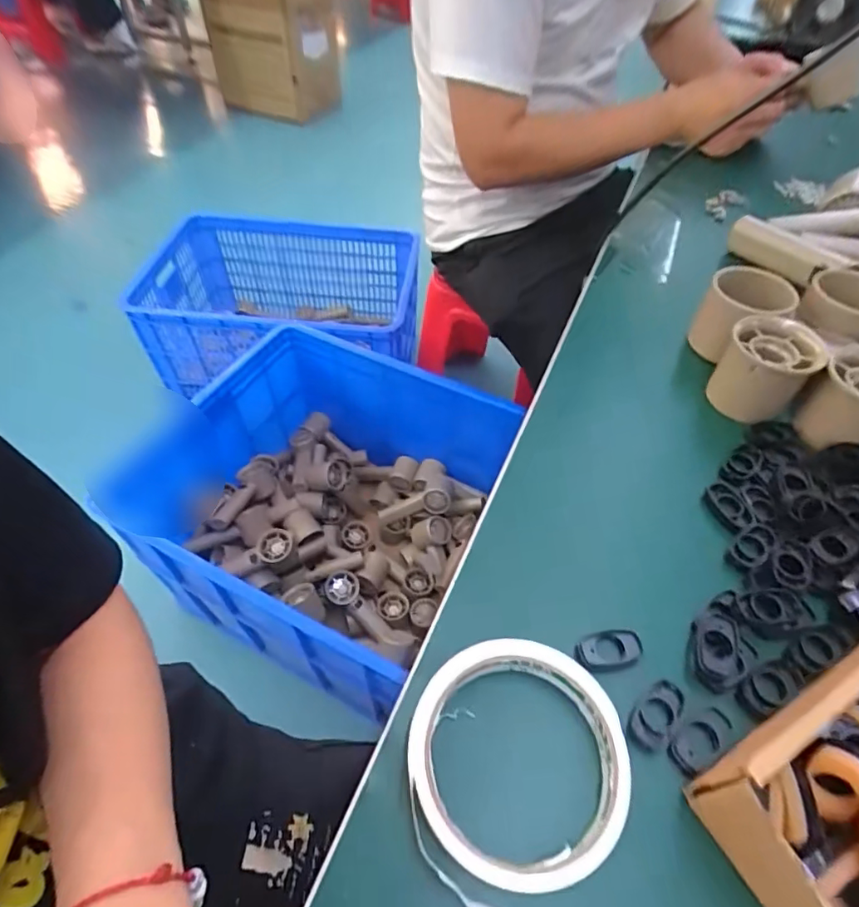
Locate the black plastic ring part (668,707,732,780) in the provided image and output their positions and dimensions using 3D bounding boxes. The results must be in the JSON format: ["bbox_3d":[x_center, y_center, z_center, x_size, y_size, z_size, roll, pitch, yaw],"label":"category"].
[{"bbox_3d":[0.124,0.131,0.239,0.032,0.006,0.017,-26,56,-21],"label":"black plastic ring part"}]

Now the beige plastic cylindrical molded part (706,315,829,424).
[{"bbox_3d":[0.231,-0.060,0.363,0.056,0.049,0.048,26,55,18],"label":"beige plastic cylindrical molded part"}]

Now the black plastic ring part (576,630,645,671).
[{"bbox_3d":[0.089,0.099,0.264,0.034,0.005,0.017,-6,51,-7],"label":"black plastic ring part"}]

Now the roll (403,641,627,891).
[{"bbox_3d":[0.039,0.129,0.229,0.091,0.013,0.094,1,51,-1],"label":"roll"}]

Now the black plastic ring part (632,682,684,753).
[{"bbox_3d":[0.107,0.121,0.247,0.016,0.005,0.033,34,58,23],"label":"black plastic ring part"}]

